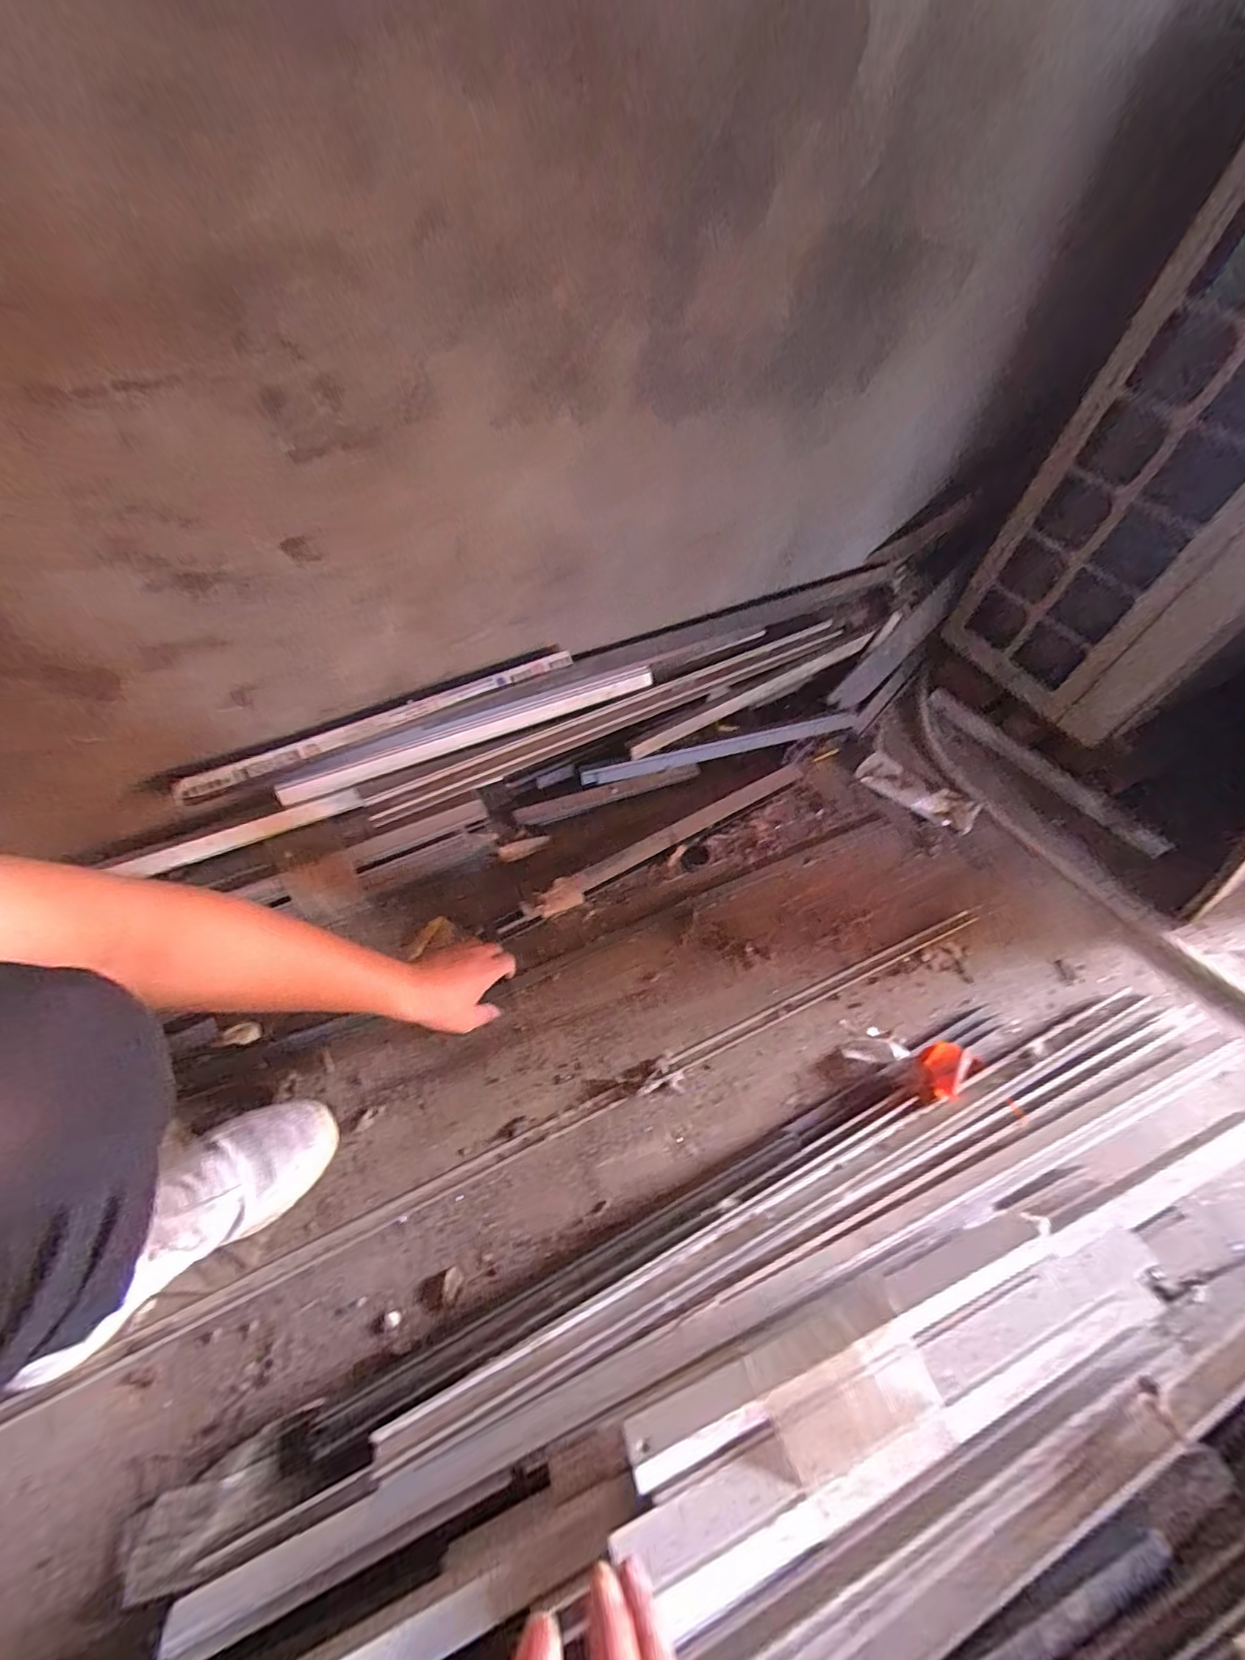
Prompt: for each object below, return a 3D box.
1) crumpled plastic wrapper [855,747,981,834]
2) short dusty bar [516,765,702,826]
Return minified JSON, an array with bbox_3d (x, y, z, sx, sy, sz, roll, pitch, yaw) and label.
[{"bbox_3d":[0.474,-0.062,0.888,0.188,0.027,0.072,29,57,16],"label":"crumpled plastic wrapper"},{"bbox_3d":[-0.019,-0.055,0.822,0.283,0.013,0.028,-15,57,-15],"label":"short dusty bar"}]

